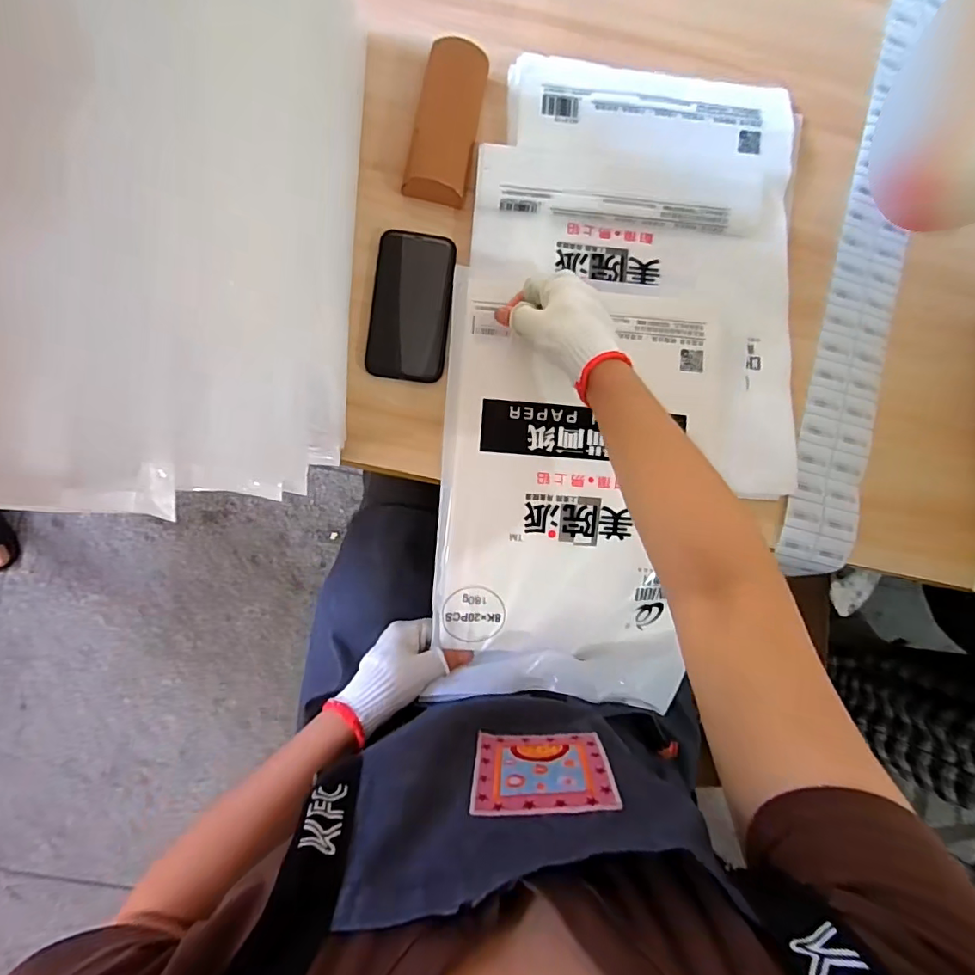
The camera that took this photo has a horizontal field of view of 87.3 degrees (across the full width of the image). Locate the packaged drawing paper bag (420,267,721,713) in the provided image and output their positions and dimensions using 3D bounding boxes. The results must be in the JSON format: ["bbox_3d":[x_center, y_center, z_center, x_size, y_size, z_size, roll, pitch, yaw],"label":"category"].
[{"bbox_3d":[0.085,0.004,0.516,0.263,0.033,0.404,6,86,-3],"label":"packaged drawing paper bag"}]

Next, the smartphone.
[{"bbox_3d":[-0.077,-0.185,0.520,0.078,0.016,0.149,6,86,-3],"label":"smartphone"}]

